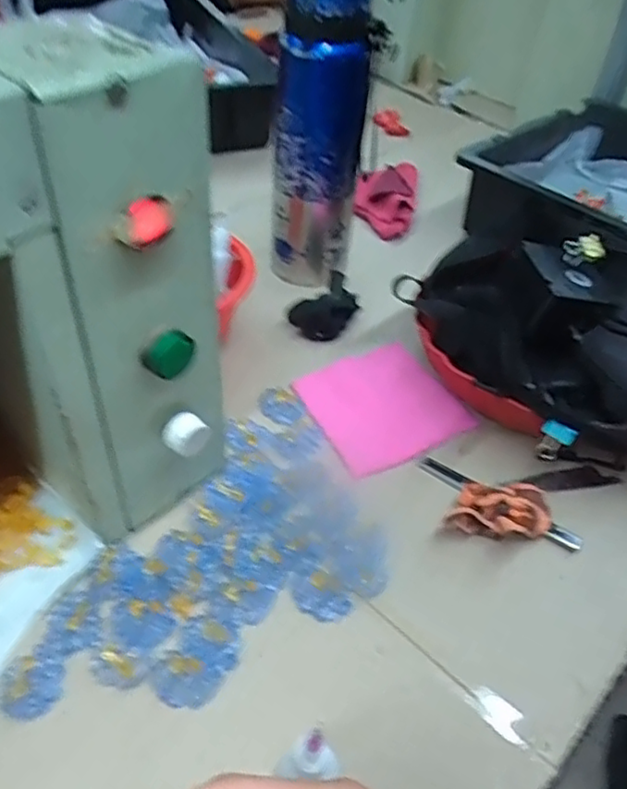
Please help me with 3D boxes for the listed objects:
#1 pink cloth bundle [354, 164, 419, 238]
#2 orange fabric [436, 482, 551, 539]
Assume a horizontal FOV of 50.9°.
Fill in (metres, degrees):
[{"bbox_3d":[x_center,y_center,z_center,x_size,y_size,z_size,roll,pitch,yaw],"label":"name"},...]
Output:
[{"bbox_3d":[0.087,-0.238,0.801,0.071,0.035,0.138,9,44,4],"label":"pink cloth bundle"},{"bbox_3d":[0.131,0.080,0.467,0.072,0.027,0.048,13,44,7],"label":"orange fabric"}]

